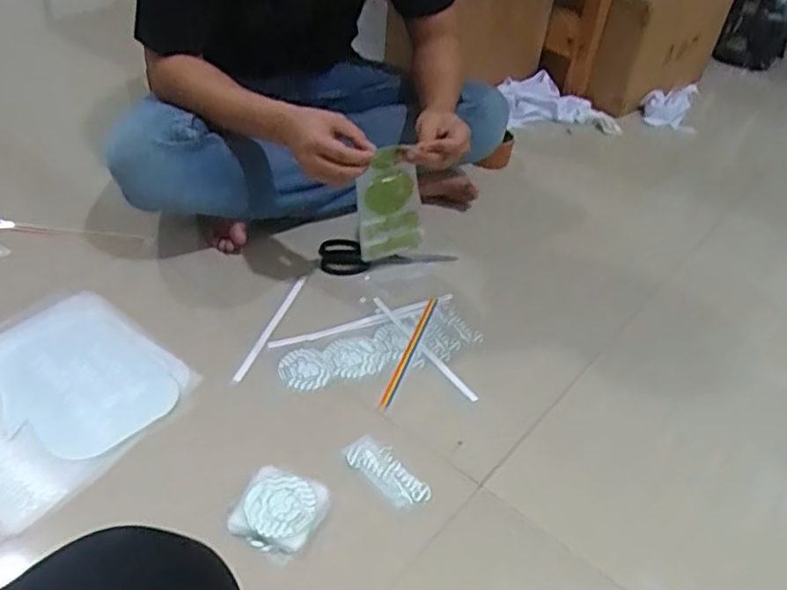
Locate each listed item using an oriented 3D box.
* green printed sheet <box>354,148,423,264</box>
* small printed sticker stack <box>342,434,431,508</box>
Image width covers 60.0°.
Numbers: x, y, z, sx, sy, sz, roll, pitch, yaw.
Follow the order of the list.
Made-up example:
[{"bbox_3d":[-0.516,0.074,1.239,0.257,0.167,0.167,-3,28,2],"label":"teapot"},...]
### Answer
[{"bbox_3d":[-0.002,-0.125,0.941,0.094,0.197,0.014,-12,48,-10],"label":"green printed sheet"},{"bbox_3d":[-0.007,0.189,0.739,0.047,0.013,0.110,-29,51,-36],"label":"small printed sticker stack"}]

